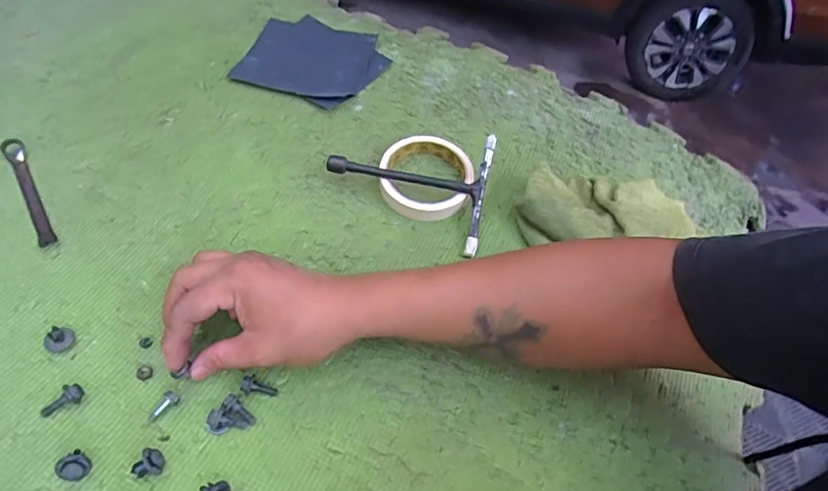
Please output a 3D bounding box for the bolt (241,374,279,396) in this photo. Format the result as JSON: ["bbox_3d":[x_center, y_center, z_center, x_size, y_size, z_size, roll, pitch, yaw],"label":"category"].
[{"bbox_3d":[-0.115,0.106,0.386,0.024,0.013,0.014,14,53,5],"label":"bolt"}]

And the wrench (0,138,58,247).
[{"bbox_3d":[-0.349,-0.049,0.471,0.018,0.009,0.144,-22,55,-29],"label":"wrench"}]

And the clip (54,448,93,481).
[{"bbox_3d":[-0.213,0.139,0.326,0.014,0.015,0.017,29,48,15],"label":"clip"}]

